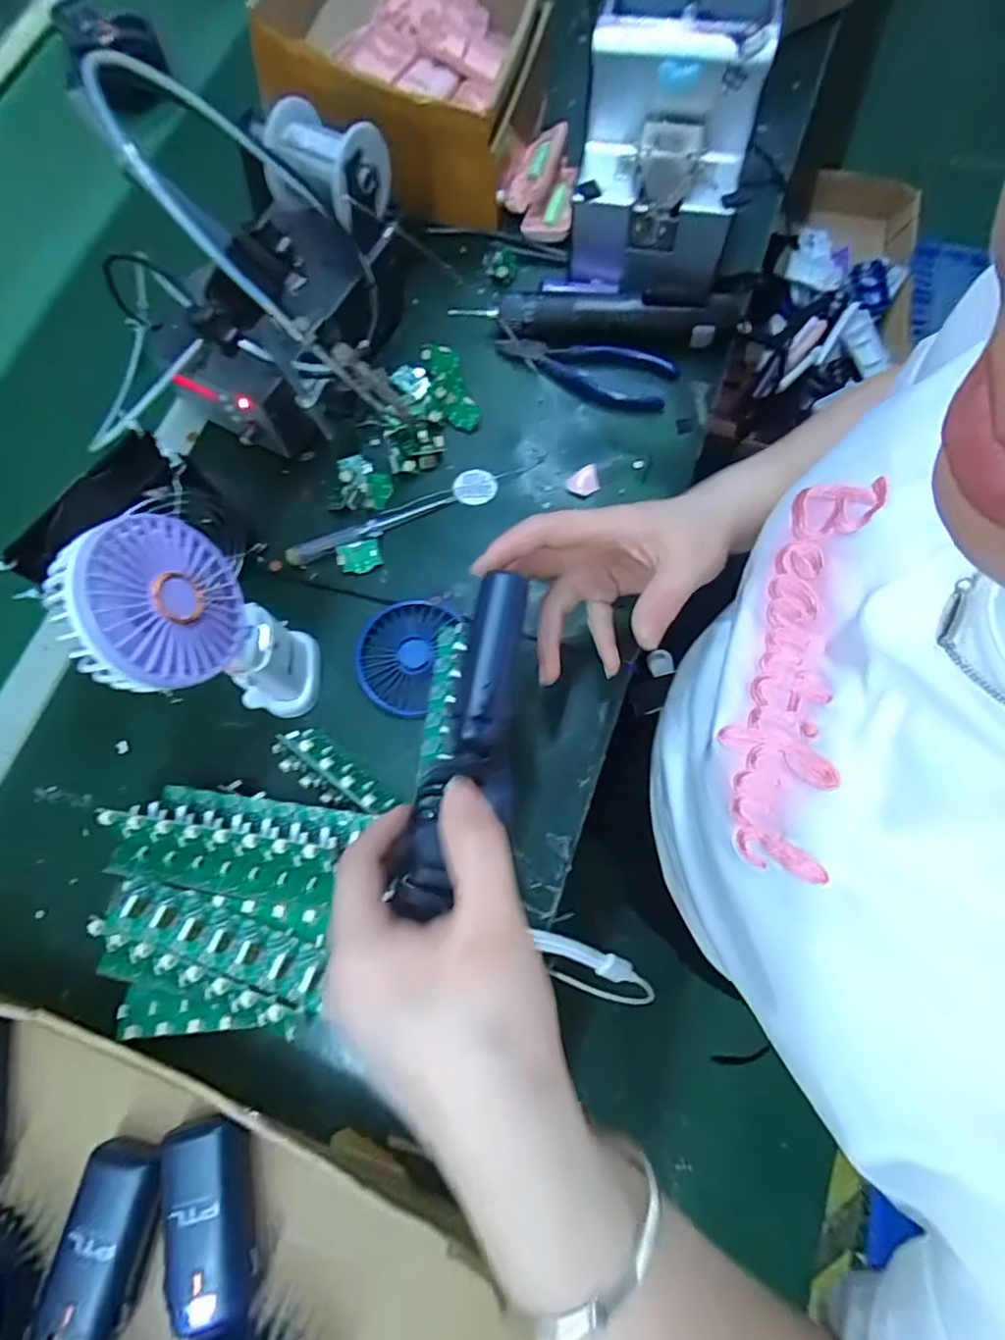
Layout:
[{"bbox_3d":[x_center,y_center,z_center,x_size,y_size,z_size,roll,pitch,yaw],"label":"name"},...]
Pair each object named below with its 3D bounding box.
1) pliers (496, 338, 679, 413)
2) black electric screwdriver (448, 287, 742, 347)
[{"bbox_3d":[0.072,-0.261,0.503,0.150,0.013,0.051,15,75,7],"label":"pliers"},{"bbox_3d":[0.081,-0.305,0.497,0.231,0.038,0.036,7,74,5],"label":"black electric screwdriver"}]

